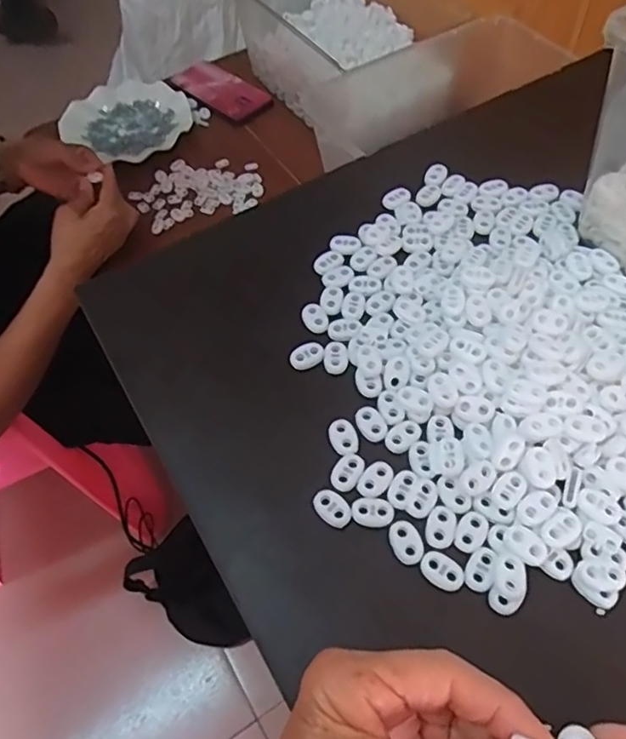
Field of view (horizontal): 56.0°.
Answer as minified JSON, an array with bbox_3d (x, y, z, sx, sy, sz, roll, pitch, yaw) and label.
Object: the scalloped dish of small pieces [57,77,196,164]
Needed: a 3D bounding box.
[{"bbox_3d":[-0.266,-0.364,0.856,0.170,0.029,0.165,-2,58,3],"label":"scalloped dish of small pieces"}]

